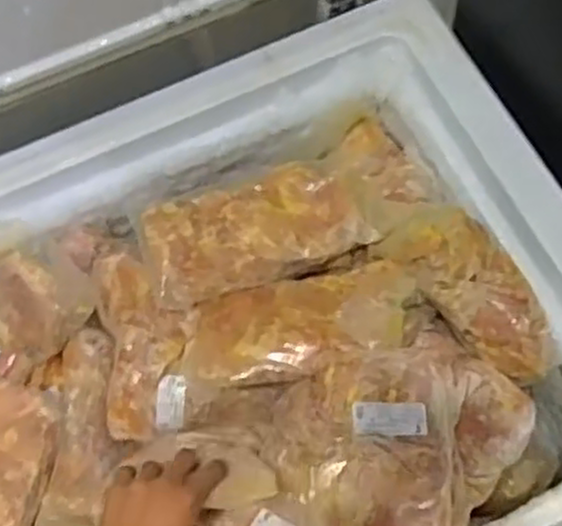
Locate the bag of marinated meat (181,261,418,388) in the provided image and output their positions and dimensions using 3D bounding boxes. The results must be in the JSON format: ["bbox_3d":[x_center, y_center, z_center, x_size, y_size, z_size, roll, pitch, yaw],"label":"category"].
[{"bbox_3d":[0.021,0.070,0.841,0.267,0.055,0.125,-14,68,-3],"label":"bag of marinated meat"}]

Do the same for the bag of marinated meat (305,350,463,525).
[{"bbox_3d":[0.099,0.231,0.728,0.145,0.090,0.282,3,68,4],"label":"bag of marinated meat"}]

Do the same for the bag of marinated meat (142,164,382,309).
[{"bbox_3d":[-0.029,-0.041,0.874,0.249,0.039,0.121,-20,68,-6],"label":"bag of marinated meat"}]

